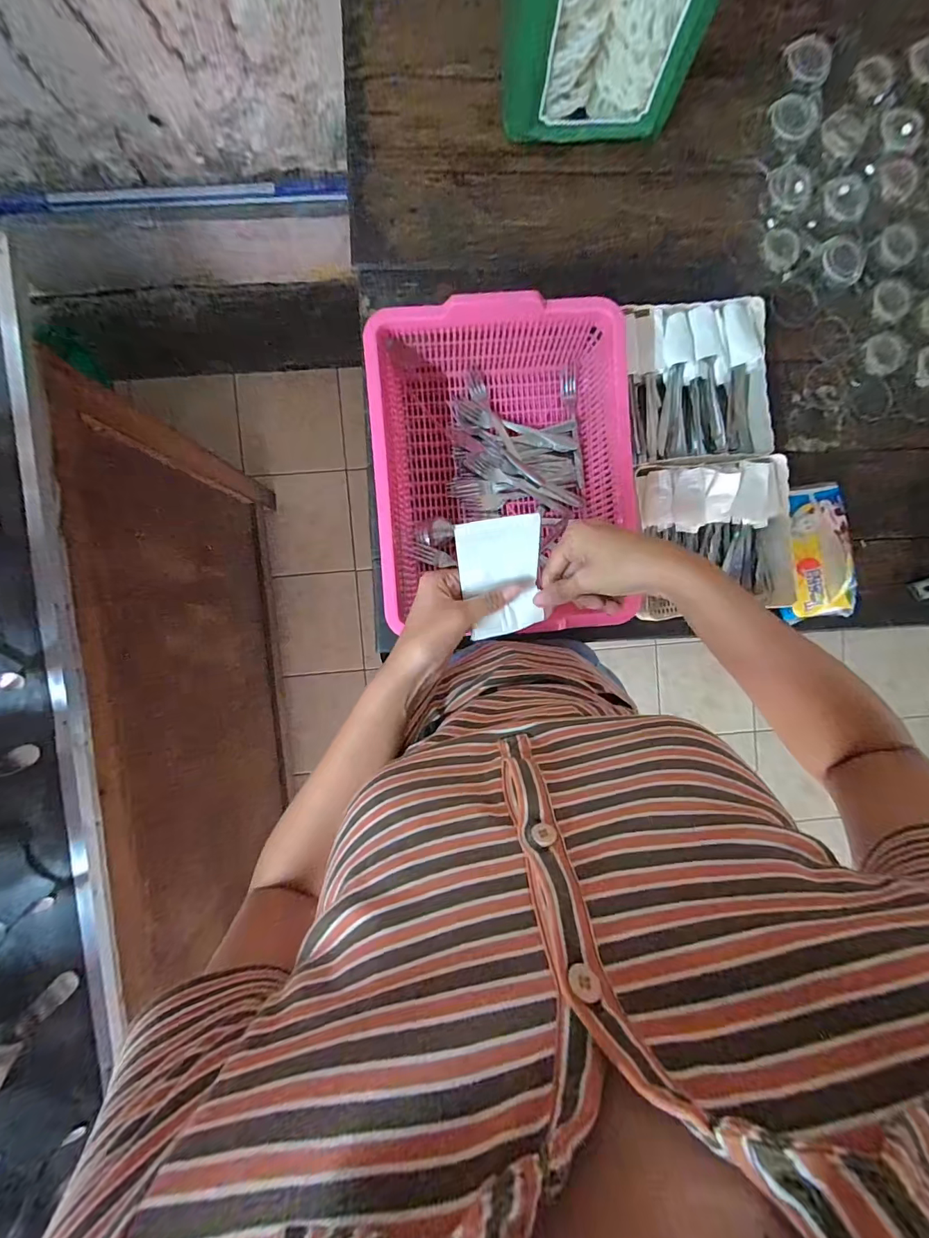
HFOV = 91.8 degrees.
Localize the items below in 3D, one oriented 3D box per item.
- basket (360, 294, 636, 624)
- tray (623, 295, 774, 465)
[{"bbox_3d":[0.045,-0.183,0.596,0.305,0.135,0.385,-5,92,-2],"label":"basket"},{"bbox_3d":[0.318,-0.321,0.631,0.183,0.061,0.202,-7,92,-2],"label":"tray"}]

